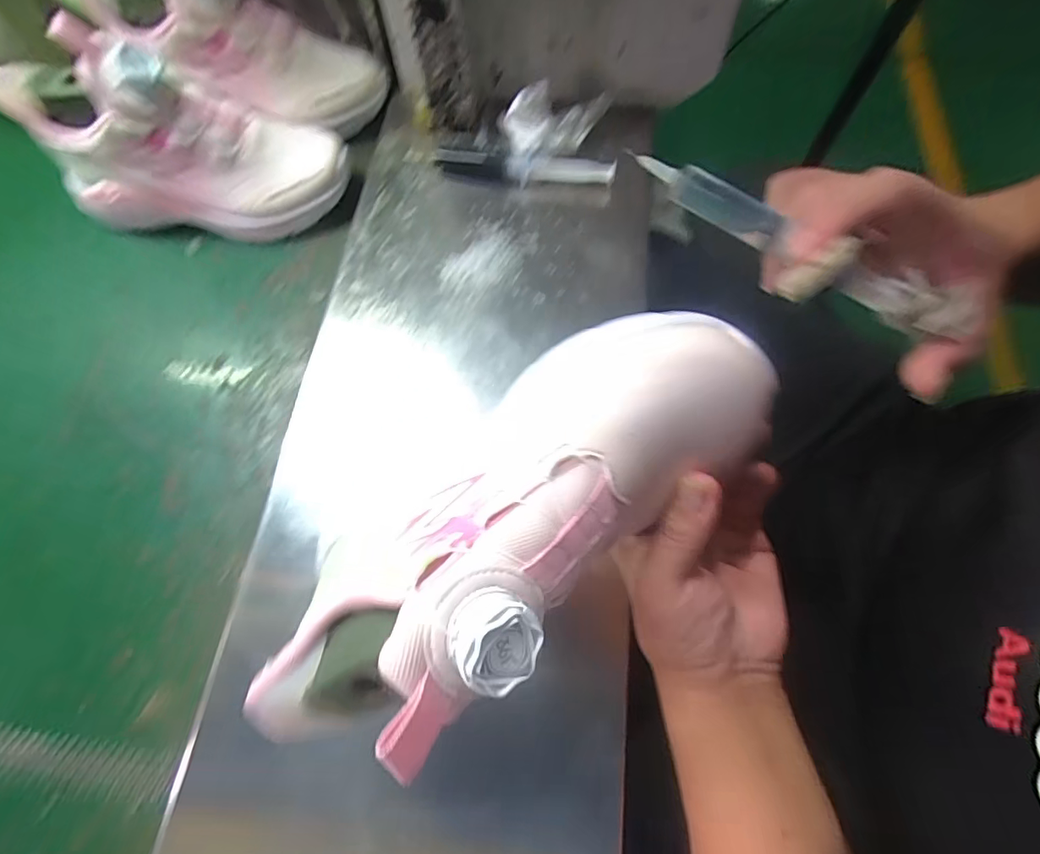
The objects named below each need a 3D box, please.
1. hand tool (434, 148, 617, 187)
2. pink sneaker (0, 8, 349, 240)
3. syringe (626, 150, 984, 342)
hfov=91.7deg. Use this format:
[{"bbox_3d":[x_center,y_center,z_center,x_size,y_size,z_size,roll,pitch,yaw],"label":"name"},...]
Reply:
[{"bbox_3d":[0.003,-0.212,0.414,0.145,0.020,0.019,4,69,2],"label":"hand tool"},{"bbox_3d":[-0.259,-0.220,0.382,0.234,0.115,0.078,0,69,0],"label":"pink sneaker"},{"bbox_3d":[0.118,-0.084,0.226,0.149,0.019,0.017,33,73,11],"label":"syringe"}]

